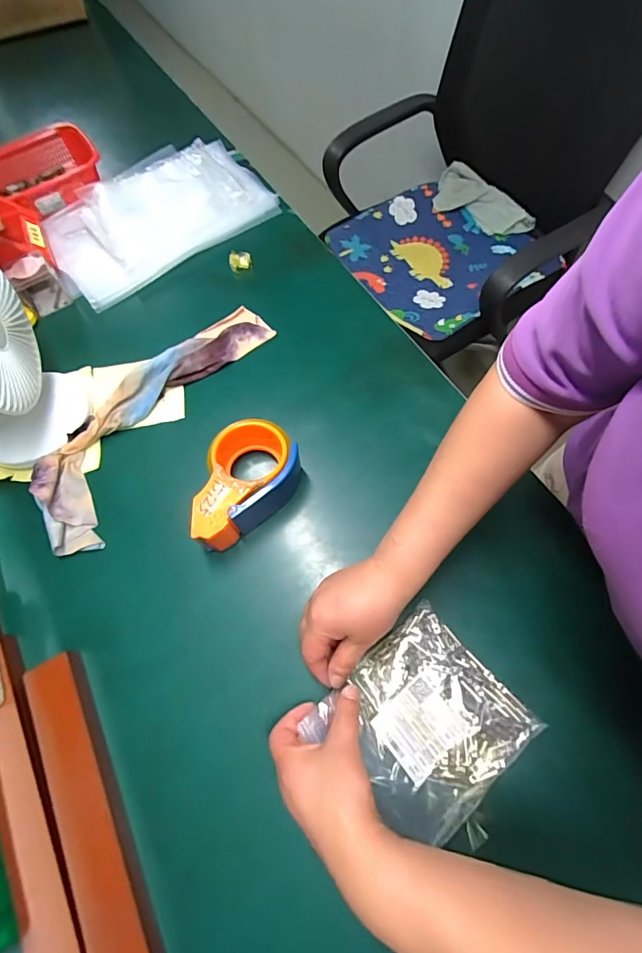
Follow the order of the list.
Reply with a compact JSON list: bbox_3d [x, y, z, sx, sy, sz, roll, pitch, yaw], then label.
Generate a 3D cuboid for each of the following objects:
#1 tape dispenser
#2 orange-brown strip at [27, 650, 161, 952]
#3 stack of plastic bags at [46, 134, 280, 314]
[{"bbox_3d":[-0.082,0.012,0.448,0.087,0.064,0.142,22,69,11],"label":"tape dispenser"},{"bbox_3d":[-0.165,0.340,0.335,0.052,0.032,0.395,-26,68,-9],"label":"orange-brown strip"},{"bbox_3d":[-0.257,-0.421,0.654,0.332,0.034,0.224,-33,69,-12],"label":"stack of plastic bags"}]

